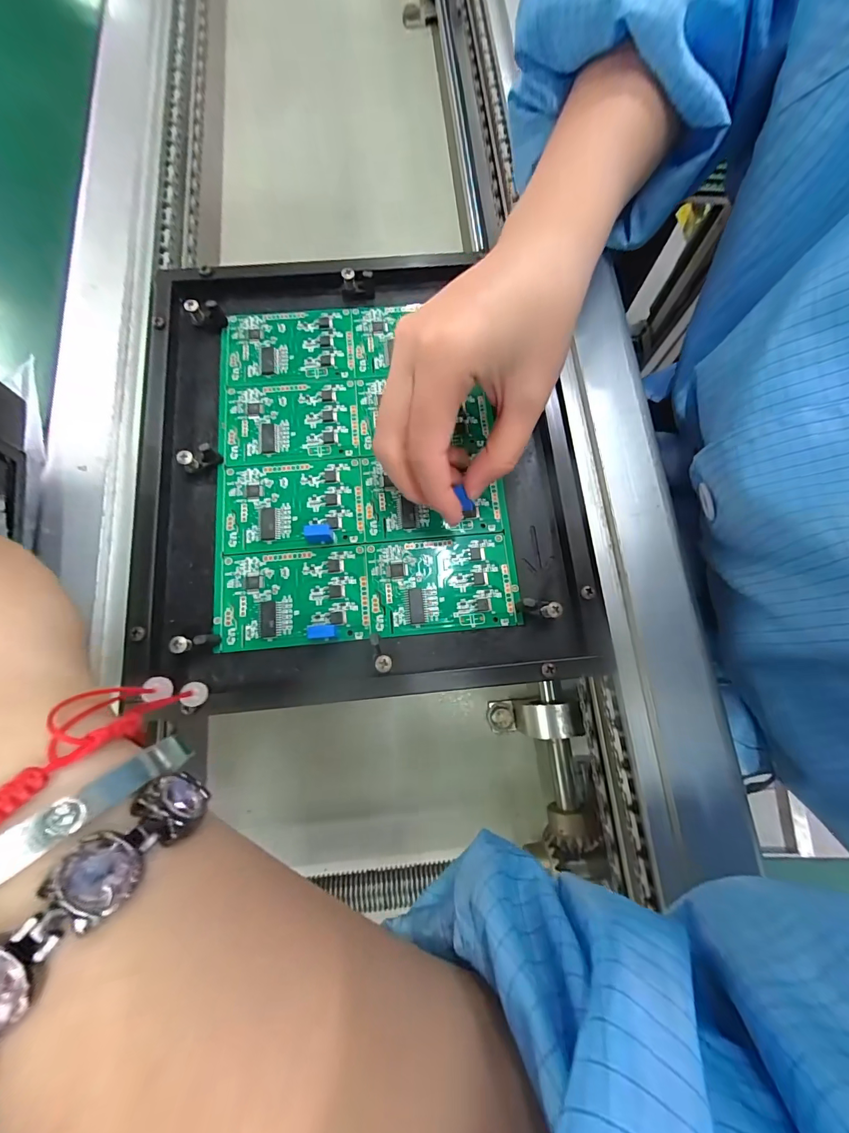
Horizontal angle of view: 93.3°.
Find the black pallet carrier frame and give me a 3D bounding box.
[{"bbox_3d":[-0.040,-0.063,0.215,0.244,0.018,0.254,-6,77,-2],"label":"black pallet carrier frame"}]

